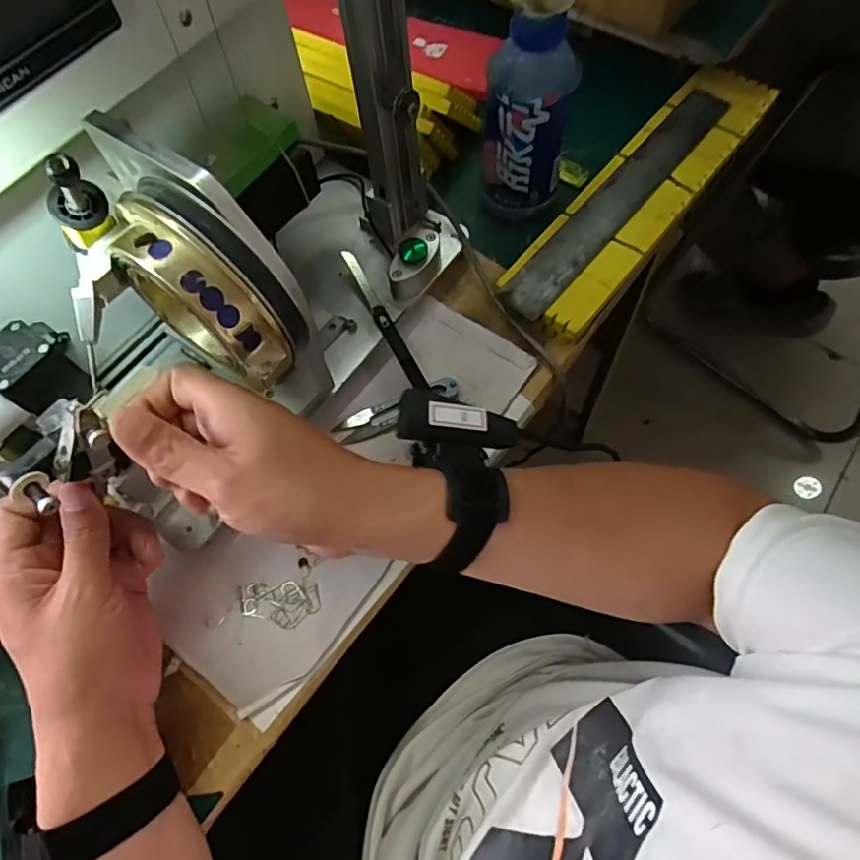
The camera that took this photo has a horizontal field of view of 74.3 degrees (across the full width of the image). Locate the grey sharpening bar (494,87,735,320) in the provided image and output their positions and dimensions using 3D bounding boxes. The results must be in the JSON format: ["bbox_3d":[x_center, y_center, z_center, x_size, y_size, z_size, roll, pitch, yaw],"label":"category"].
[{"bbox_3d":[0.165,-0.202,0.489,0.041,0.011,0.288,38,73,18],"label":"grey sharpening bar"}]

